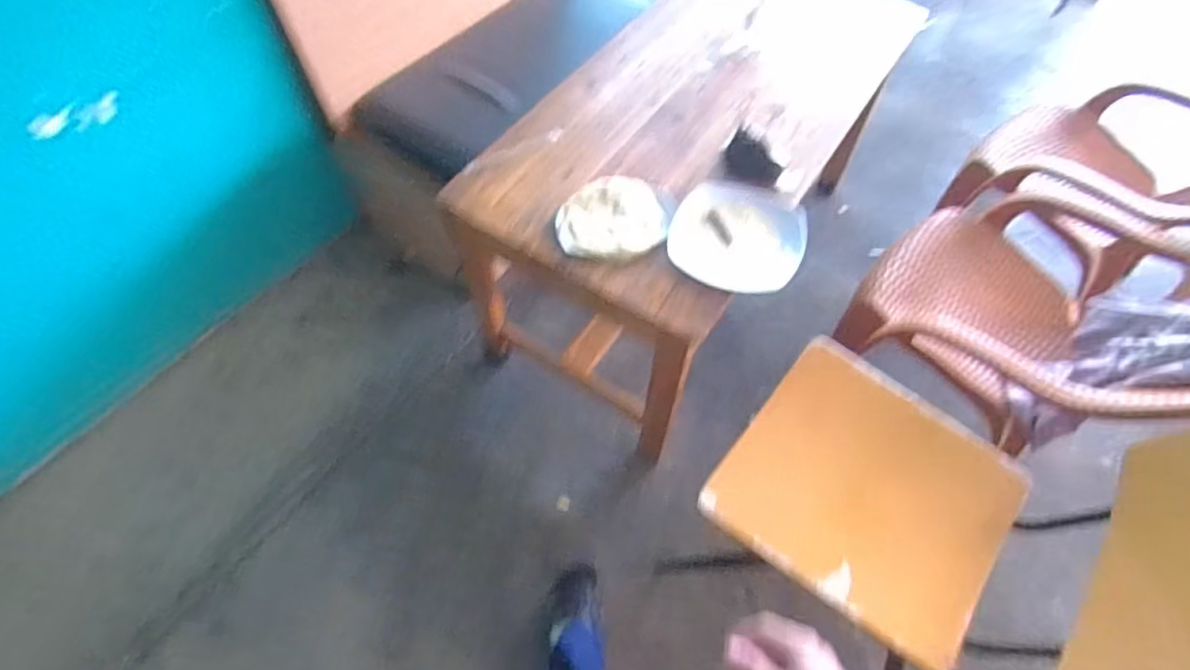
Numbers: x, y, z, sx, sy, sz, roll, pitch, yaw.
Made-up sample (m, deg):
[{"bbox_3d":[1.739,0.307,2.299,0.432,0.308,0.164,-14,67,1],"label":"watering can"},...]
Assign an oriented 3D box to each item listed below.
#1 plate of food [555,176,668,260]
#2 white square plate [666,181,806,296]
[{"bbox_3d":[0.028,-0.222,1.161,0.200,0.026,0.199,0,58,-1],"label":"plate of food"},{"bbox_3d":[0.267,-0.199,1.133,0.235,0.036,0.271,21,60,12],"label":"white square plate"}]

